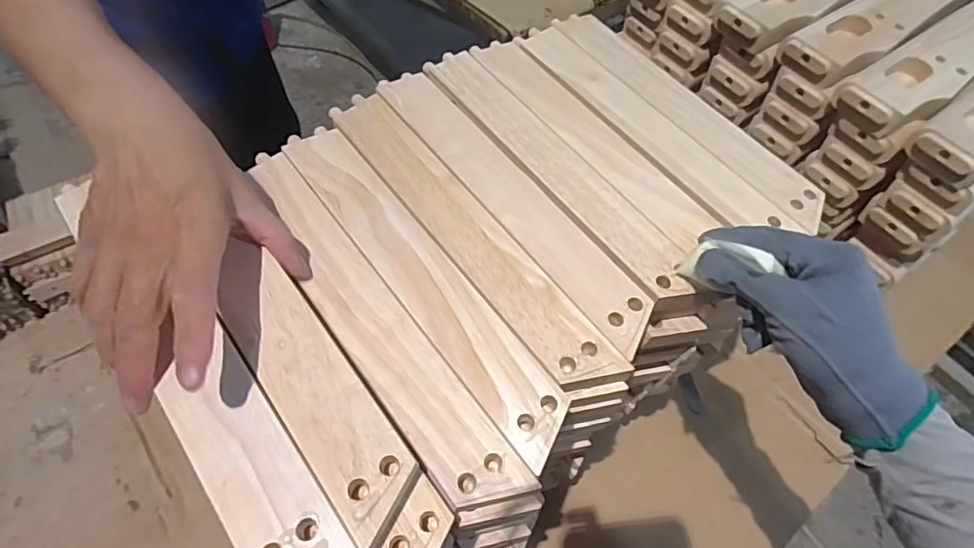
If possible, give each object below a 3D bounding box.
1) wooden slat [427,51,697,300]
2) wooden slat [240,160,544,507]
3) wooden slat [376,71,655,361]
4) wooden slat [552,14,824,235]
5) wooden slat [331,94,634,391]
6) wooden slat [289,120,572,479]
[{"bbox_3d":[0.050,-0.089,0.416,0.046,0.013,0.278,-31,66,-20],"label":"wooden slat"},{"bbox_3d":[-0.079,0.021,0.342,0.045,0.010,0.288,-32,66,-20],"label":"wooden slat"},{"bbox_3d":[0.014,-0.062,0.395,0.042,0.011,0.285,-32,66,-20],"label":"wooden slat"},{"bbox_3d":[0.163,-0.143,0.457,0.048,0.014,0.282,-31,66,-20],"label":"wooden slat"},{"bbox_3d":[-0.020,-0.034,0.381,0.046,0.011,0.291,-32,66,-21],"label":"wooden slat"},{"bbox_3d":[-0.048,-0.005,0.360,0.041,0.011,0.286,-33,66,-21],"label":"wooden slat"}]

